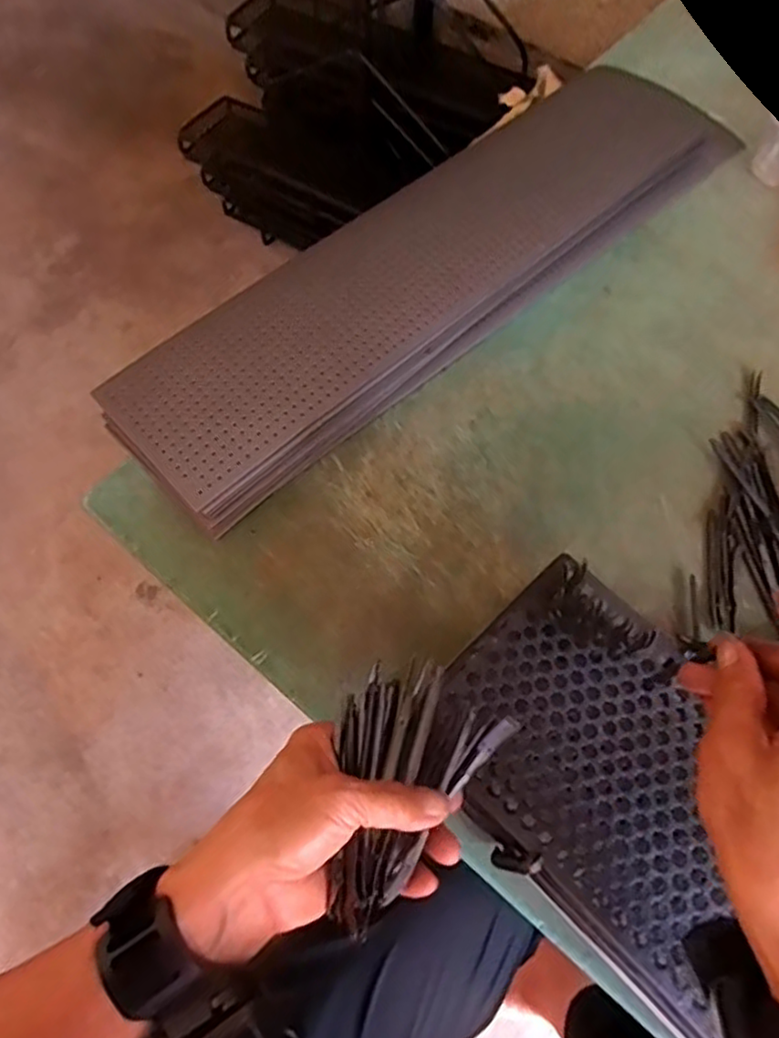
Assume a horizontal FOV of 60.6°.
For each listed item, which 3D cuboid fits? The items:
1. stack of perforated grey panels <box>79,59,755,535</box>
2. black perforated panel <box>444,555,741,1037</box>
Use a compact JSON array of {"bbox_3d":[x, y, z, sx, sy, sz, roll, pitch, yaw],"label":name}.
[{"bbox_3d":[0.055,-0.237,0.596,0.644,0.065,0.147,-39,70,-17],"label":"stack of perforated grey panels"},{"bbox_3d":[0.257,0.257,0.304,0.145,0.026,0.576,-42,72,-18],"label":"black perforated panel"}]

